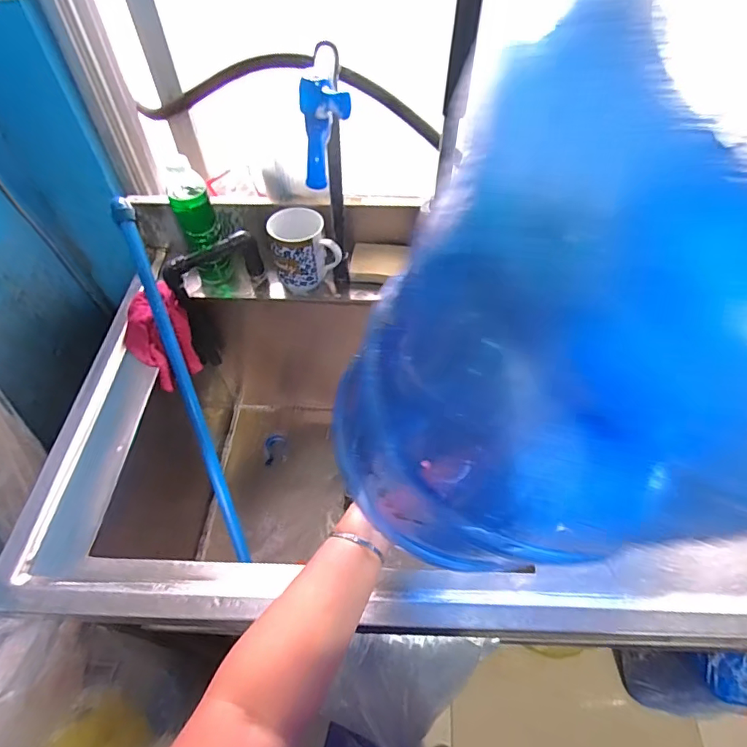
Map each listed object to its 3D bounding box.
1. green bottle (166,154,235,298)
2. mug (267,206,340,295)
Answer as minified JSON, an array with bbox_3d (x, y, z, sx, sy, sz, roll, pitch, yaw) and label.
[{"bbox_3d":[-0.272,-0.217,0.755,0.064,0.201,0.060,-25,57,-18],"label":"green bottle"},{"bbox_3d":[-0.112,-0.204,0.772,0.109,0.109,0.075,-5,53,-4],"label":"mug"}]

